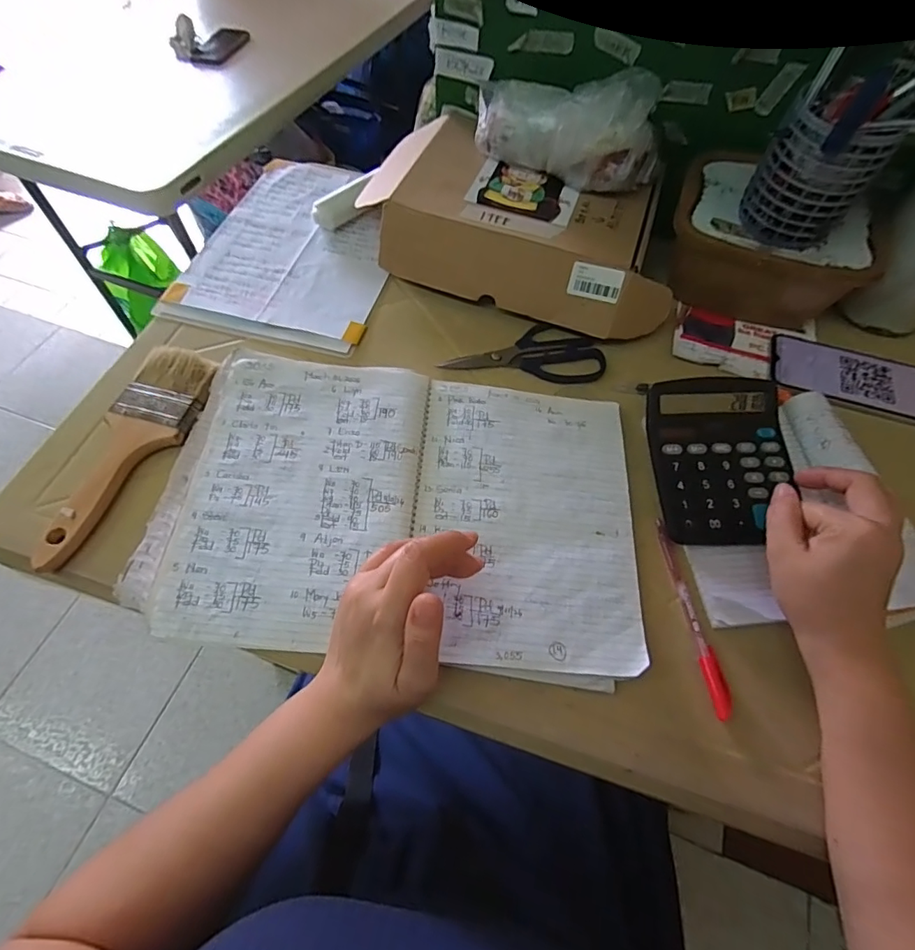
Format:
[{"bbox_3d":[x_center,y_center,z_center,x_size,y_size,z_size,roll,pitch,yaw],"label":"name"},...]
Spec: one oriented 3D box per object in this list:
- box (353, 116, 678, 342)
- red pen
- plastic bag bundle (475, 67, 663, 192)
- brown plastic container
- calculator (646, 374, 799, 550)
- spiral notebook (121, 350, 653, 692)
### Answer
[{"bbox_3d":[0.067,-0.279,0.558,0.356,0.072,0.211,20,62,8],"label":"box"},{"bbox_3d":[0.181,0.104,0.387,0.013,0.010,0.150,-5,62,-5],"label":"red pen"},{"bbox_3d":[0.114,-0.361,0.515,0.195,0.094,0.080,18,62,7],"label":"plastic bag bundle"},{"bbox_3d":[0.313,-0.232,0.526,0.194,0.094,0.135,30,64,13],"label":"brown plastic container"},{"bbox_3d":[0.229,-0.014,0.426,0.116,0.037,0.139,0,62,-3],"label":"calculator"},{"bbox_3d":[-0.046,0.019,0.412,0.382,0.018,0.249,7,61,1],"label":"spiral notebook"}]

